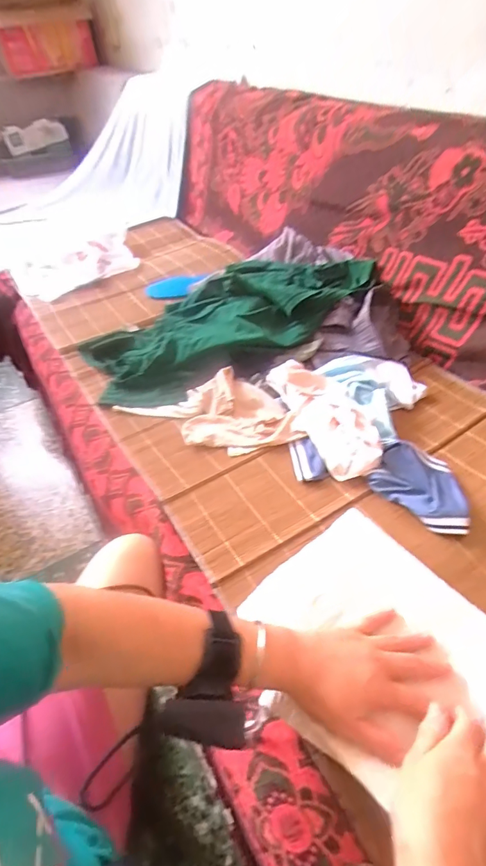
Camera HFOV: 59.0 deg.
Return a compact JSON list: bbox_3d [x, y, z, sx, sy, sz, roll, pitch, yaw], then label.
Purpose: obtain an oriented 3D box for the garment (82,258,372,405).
[{"bbox_3d":[-0.038,-0.249,0.918,0.590,0.104,0.308,-25,48,-21],"label":"garment"}]

